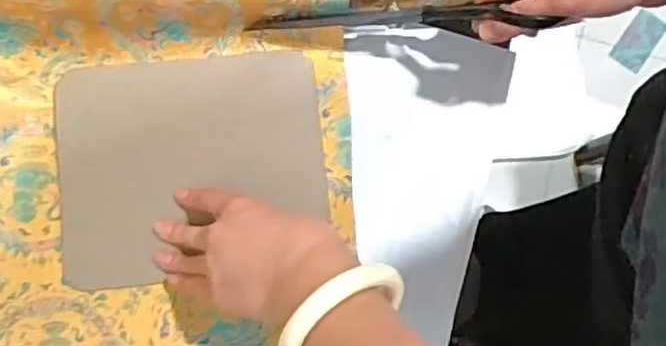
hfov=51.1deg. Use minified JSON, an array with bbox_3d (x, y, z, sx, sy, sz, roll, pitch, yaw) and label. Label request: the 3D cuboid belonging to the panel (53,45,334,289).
[{"bbox_3d":[-0.109,-0.006,0.544,0.201,0.011,0.168,-5,84,-8],"label":"panel"}]

